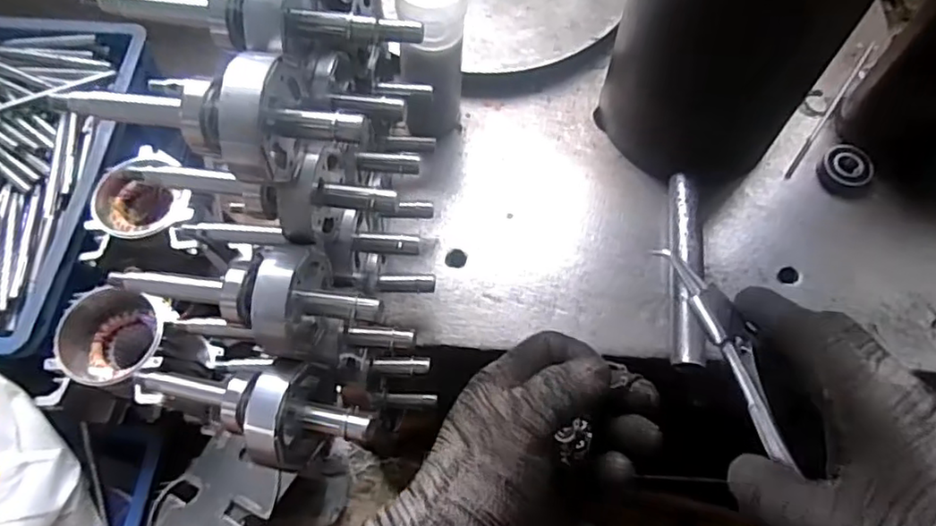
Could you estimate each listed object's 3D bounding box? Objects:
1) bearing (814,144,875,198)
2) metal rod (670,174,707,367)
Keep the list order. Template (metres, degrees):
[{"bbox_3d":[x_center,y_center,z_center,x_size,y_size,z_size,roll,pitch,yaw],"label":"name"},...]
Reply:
[{"bbox_3d":[0.273,-0.067,0.457,0.033,0.014,0.036,-39,70,-17],"label":"bearing"},{"bbox_3d":[0.145,0.004,0.425,0.020,0.023,0.137,6,65,3],"label":"metal rod"}]

